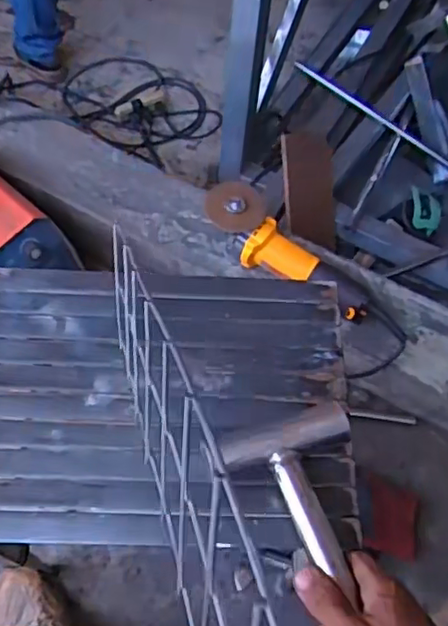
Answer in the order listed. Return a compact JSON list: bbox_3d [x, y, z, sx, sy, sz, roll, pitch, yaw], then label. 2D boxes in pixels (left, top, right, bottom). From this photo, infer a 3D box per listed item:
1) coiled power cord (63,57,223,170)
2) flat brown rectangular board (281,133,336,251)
[{"bbox_3d":[-0.233,-0.566,1.653,0.432,0.065,0.320,37,64,16],"label":"coiled power cord"},{"bbox_3d":[0.170,-0.236,1.217,0.110,0.224,0.024,-9,18,-12],"label":"flat brown rectangular board"}]

